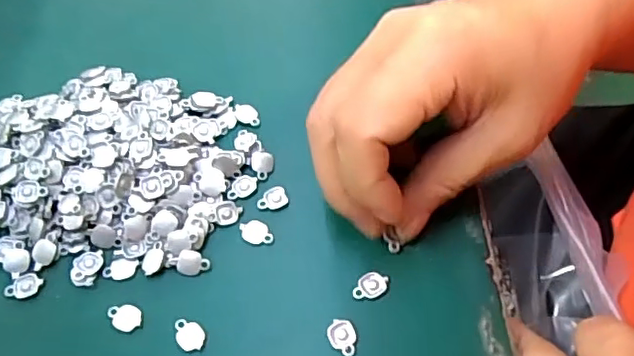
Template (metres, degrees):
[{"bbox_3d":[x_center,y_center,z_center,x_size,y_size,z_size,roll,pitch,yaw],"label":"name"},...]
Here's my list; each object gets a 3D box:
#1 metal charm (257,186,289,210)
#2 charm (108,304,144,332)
[{"bbox_3d":[-0.019,0.008,0.246,0.013,0.004,0.010,-20,61,-9],"label":"metal charm"},{"bbox_3d":[-0.073,0.052,0.223,0.014,0.004,0.010,32,66,19],"label":"charm"}]

